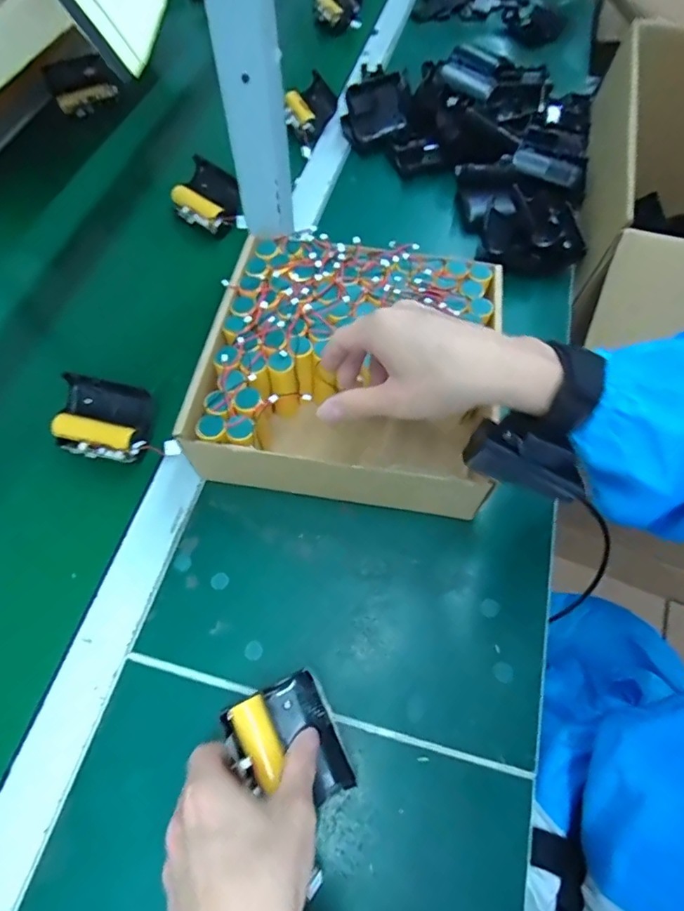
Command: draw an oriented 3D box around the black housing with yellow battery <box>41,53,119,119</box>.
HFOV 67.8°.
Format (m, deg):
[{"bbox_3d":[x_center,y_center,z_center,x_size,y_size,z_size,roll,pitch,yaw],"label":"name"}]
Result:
[{"bbox_3d":[-0.361,-0.515,0.701,0.081,0.032,0.068,-29,66,-16],"label":"black housing with yellow battery"}]

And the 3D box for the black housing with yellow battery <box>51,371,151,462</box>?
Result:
[{"bbox_3d":[-0.210,-0.030,0.444,0.080,0.041,0.061,10,62,4],"label":"black housing with yellow battery"}]

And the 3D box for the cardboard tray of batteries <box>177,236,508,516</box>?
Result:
[{"bbox_3d":[0.010,-0.077,0.447,0.235,0.081,0.229,7,62,3],"label":"cardboard tray of batteries"}]

